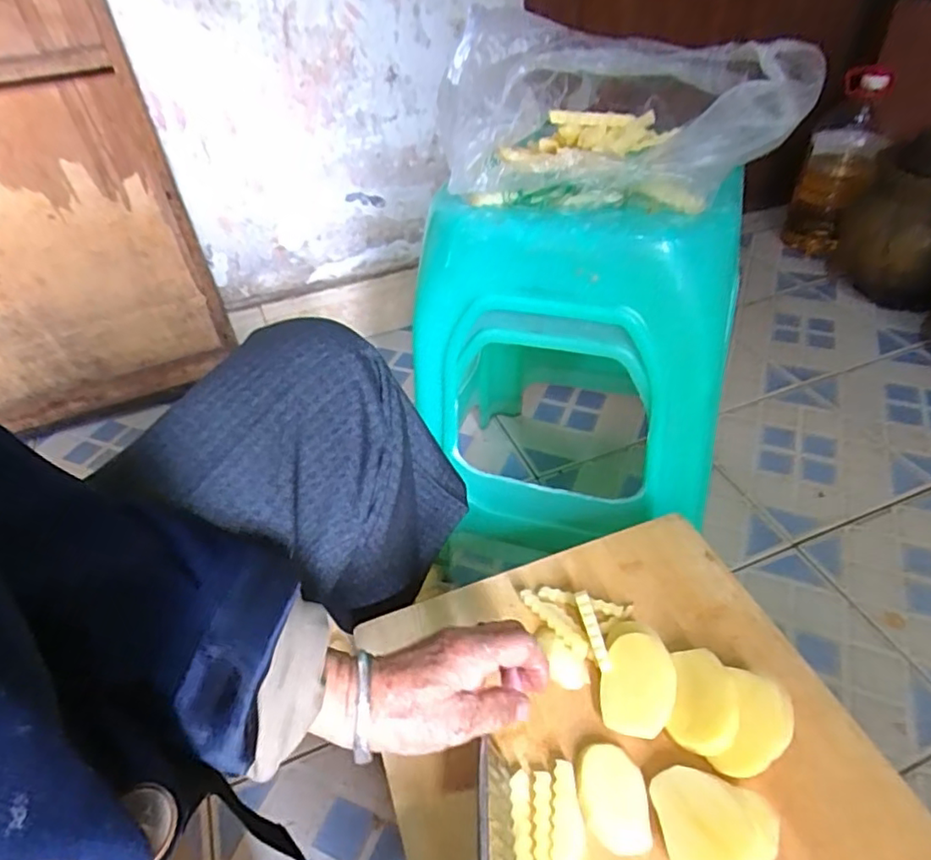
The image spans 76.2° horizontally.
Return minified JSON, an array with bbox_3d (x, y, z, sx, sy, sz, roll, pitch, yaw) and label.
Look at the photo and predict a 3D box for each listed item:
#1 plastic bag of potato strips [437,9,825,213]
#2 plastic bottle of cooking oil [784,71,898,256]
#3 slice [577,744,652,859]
[{"bbox_3d":[0.132,-0.267,0.480,0.260,0.110,0.188,10,45,16],"label":"plastic bag of potato strips"},{"bbox_3d":[0.771,-0.538,1.234,0.135,0.344,0.109,12,46,21],"label":"plastic bottle of cooking oil"},{"bbox_3d":[0.090,0.225,0.363,0.040,0.012,0.055,-4,42,4],"label":"slice"}]

